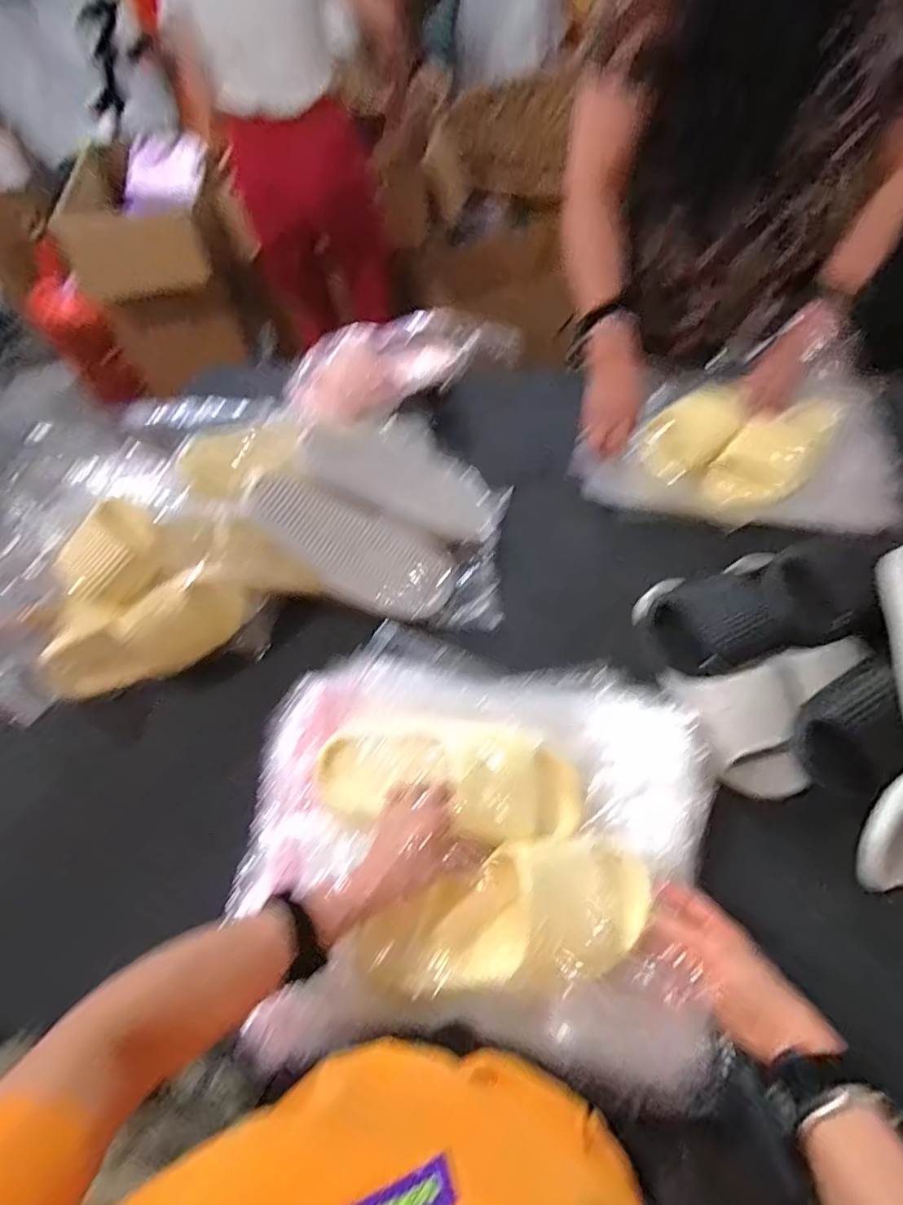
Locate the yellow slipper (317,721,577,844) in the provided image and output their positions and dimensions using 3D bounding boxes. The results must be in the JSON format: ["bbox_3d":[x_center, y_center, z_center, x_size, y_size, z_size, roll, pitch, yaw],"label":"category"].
[{"bbox_3d":[-0.008,0.169,0.543,0.264,0.068,0.103,6,59,10],"label":"yellow slipper"}]

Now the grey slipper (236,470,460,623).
[{"bbox_3d":[-0.129,-0.069,0.716,0.277,0.057,0.118,28,61,-8],"label":"grey slipper"}]

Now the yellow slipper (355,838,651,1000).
[{"bbox_3d":[0.050,0.274,0.477,0.251,0.065,0.107,-14,58,-3],"label":"yellow slipper"}]

